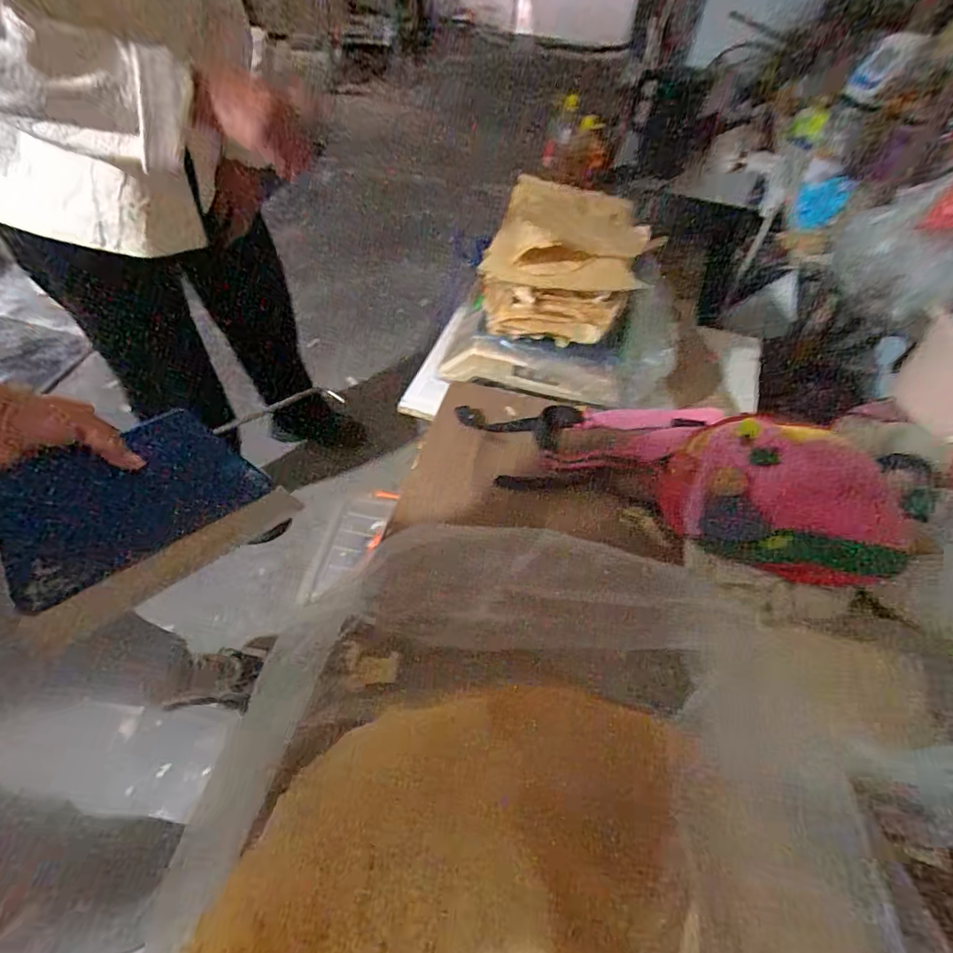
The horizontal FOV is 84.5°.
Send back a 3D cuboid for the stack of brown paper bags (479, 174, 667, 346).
[{"bbox_3d":[0.143,-0.361,0.878,0.245,0.145,0.269,8,53,4],"label":"stack of brown paper bags"}]

